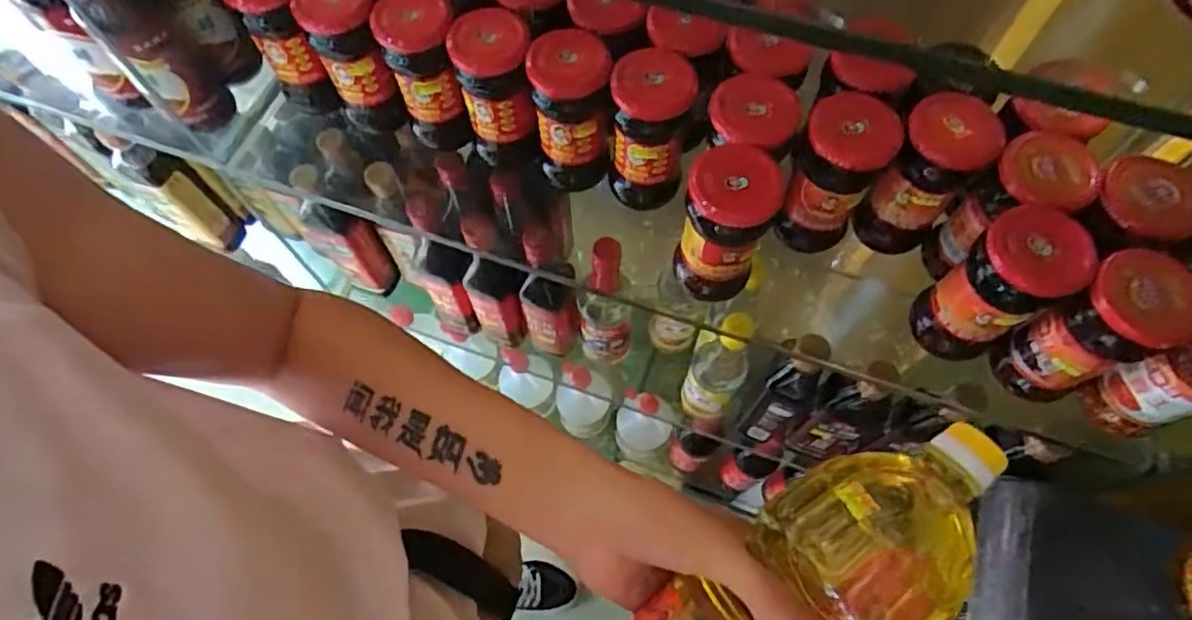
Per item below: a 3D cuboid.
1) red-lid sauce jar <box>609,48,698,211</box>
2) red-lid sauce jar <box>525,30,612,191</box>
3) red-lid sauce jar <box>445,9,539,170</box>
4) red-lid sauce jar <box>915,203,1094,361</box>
[{"bbox_3d":[0.044,-0.148,0.532,0.061,0.137,0.061,0,65,1],"label":"red-lid sauce jar"},{"bbox_3d":[-0.021,-0.166,0.544,0.060,0.136,0.058,-3,65,-1],"label":"red-lid sauce jar"},{"bbox_3d":[-0.084,-0.185,0.553,0.060,0.134,0.061,0,65,1],"label":"red-lid sauce jar"},{"bbox_3d":[0.292,-0.014,0.470,0.054,0.146,0.058,0,65,1],"label":"red-lid sauce jar"}]

